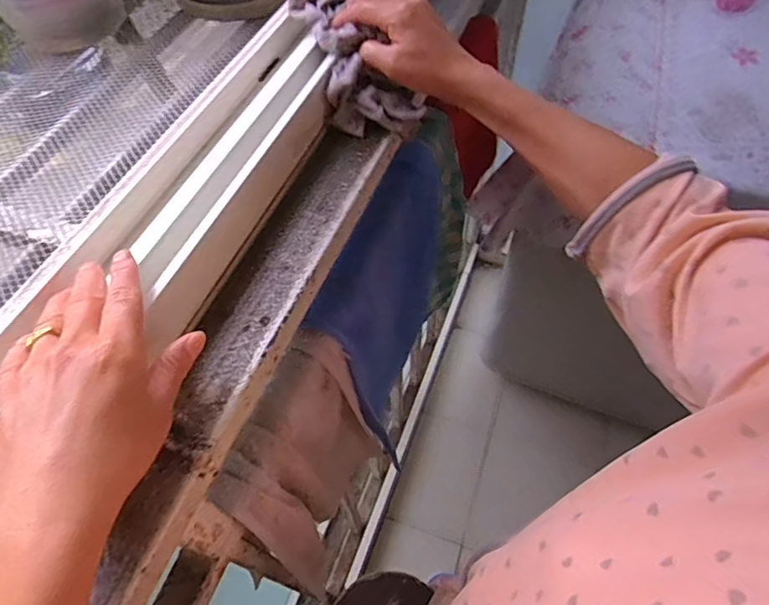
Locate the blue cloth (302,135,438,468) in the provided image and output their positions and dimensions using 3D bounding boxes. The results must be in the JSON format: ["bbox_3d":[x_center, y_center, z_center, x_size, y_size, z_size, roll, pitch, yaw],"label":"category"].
[{"bbox_3d":[0.013,0.003,0.652,0.060,0.331,0.277,16,58,12],"label":"blue cloth"}]

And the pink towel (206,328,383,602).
[{"bbox_3d":[-0.071,0.166,0.519,0.069,0.238,0.176,20,59,15],"label":"pink towel"}]

